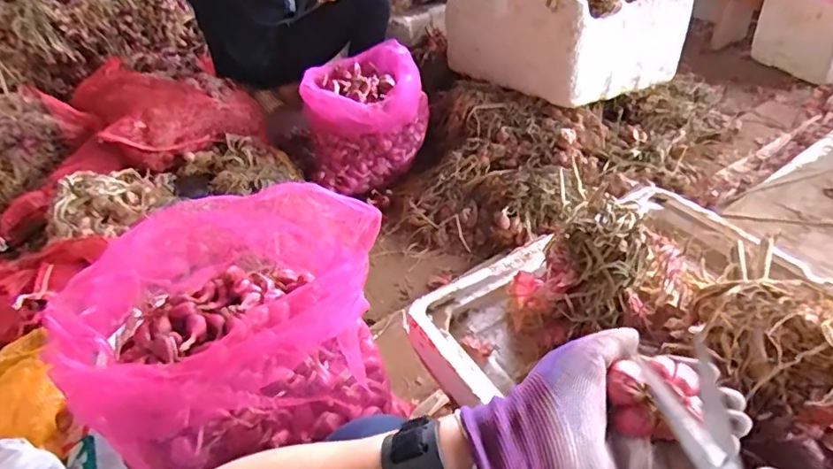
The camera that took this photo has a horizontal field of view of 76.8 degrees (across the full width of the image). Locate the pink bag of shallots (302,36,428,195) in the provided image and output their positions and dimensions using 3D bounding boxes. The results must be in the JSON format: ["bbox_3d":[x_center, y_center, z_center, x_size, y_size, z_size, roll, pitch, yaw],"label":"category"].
[{"bbox_3d":[-0.153,-0.336,1.507,0.338,0.289,0.316,-14,44,-7],"label":"pink bag of shallots"}]

